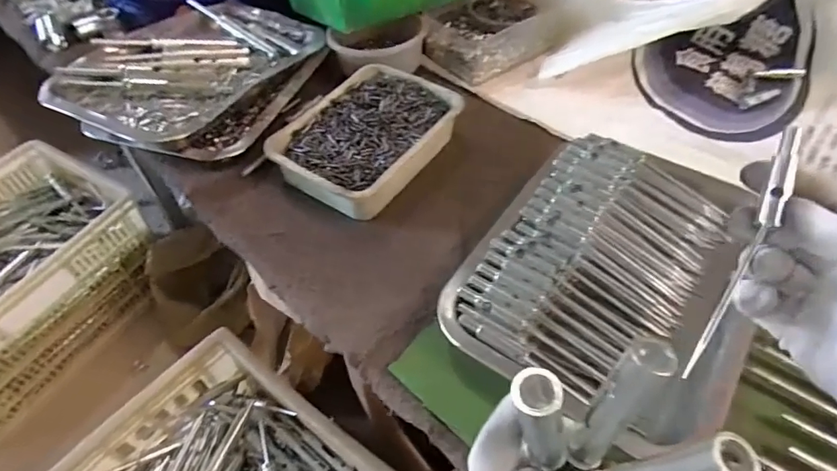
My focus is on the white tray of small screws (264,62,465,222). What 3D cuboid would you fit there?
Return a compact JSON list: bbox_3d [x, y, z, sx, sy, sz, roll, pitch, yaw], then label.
[{"bbox_3d":[-0.049,-0.098,0.485,0.130,0.038,0.177,27,56,19],"label":"white tray of small screws"}]

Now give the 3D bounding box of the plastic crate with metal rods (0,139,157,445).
[{"bbox_3d":[-0.766,0.094,0.923,0.308,0.241,0.474,24,55,17],"label":"plastic crate with metal rods"}]

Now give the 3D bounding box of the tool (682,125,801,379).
[{"bbox_3d":[0.160,0.007,0.237,0.010,0.010,0.125,23,94,16],"label":"tool"}]

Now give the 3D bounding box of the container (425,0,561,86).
[{"bbox_3d":[0.085,-0.248,0.595,0.144,0.052,0.107,-29,57,-22],"label":"container"}]

